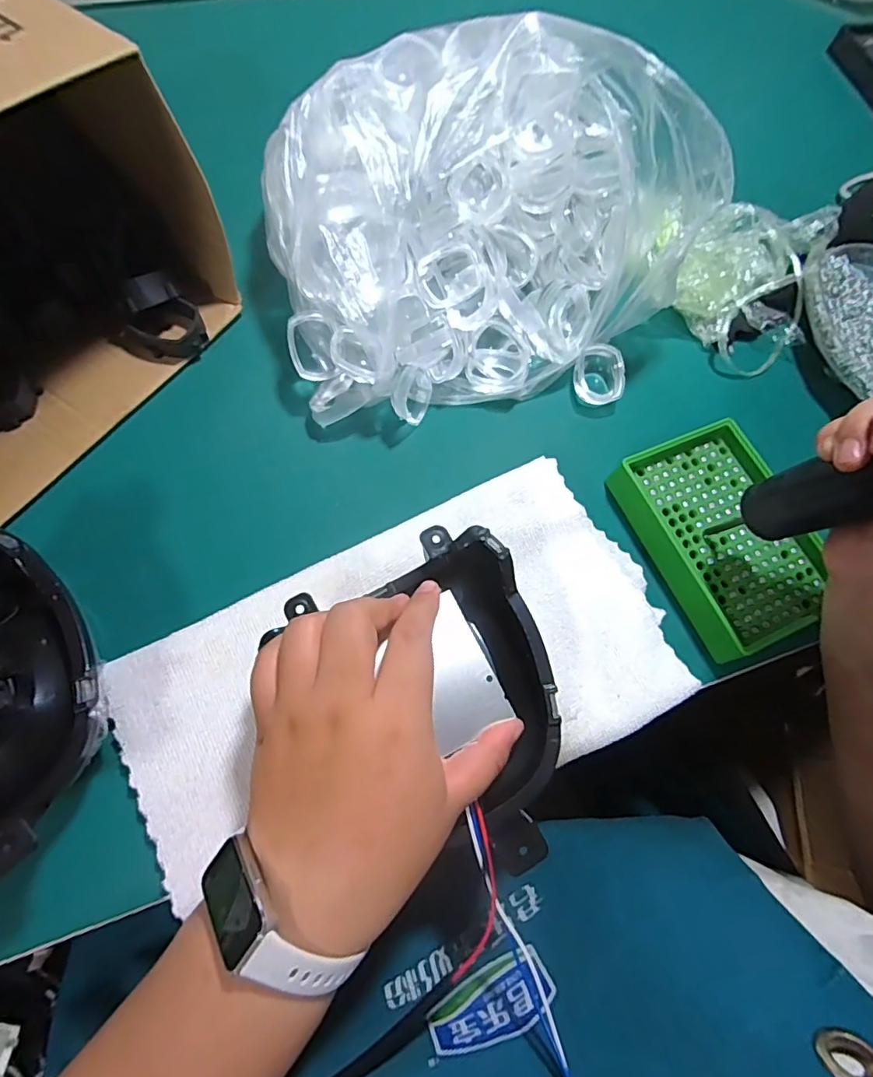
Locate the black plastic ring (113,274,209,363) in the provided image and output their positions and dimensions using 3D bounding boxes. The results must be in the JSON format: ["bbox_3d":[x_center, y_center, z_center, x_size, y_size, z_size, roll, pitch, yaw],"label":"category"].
[{"bbox_3d":[-0.188,-0.143,0.356,0.055,0.045,0.039,-29,74,-14],"label":"black plastic ring"}]

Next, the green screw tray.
[{"bbox_3d":[0.185,-0.004,0.340,0.094,0.030,0.136,-23,73,-12],"label":"green screw tray"}]

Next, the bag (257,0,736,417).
[{"bbox_3d":[0.013,-0.208,0.343,0.257,0.130,0.188,-22,73,-12],"label":"bag"}]

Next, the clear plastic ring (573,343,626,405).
[{"bbox_3d":[0.118,-0.117,0.384,0.038,0.026,0.042,27,70,6],"label":"clear plastic ring"}]

